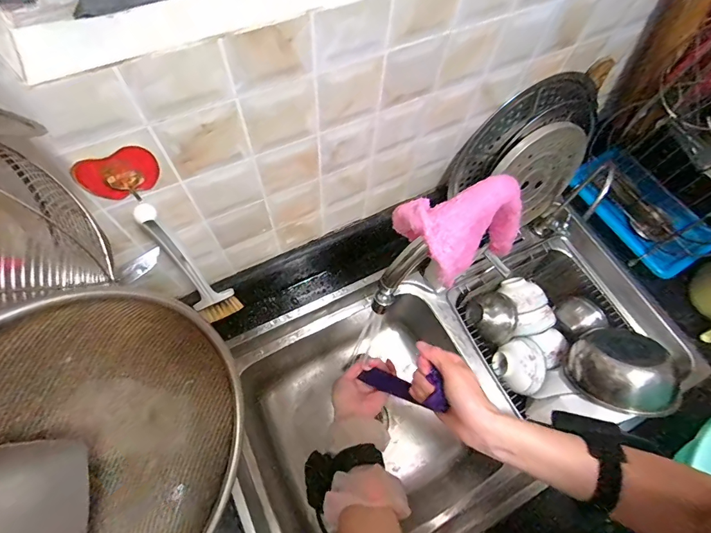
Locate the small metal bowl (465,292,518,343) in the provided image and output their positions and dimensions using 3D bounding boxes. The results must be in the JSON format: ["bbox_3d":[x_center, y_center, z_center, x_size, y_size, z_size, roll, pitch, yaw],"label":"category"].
[{"bbox_3d":[0.276,0.095,0.745,0.093,0.052,0.099,1,65,-2],"label":"small metal bowl"}]

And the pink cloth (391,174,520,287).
[{"bbox_3d":[0.110,-0.044,0.417,0.143,0.109,0.095,-34,71,-17],"label":"pink cloth"}]

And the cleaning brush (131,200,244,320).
[{"bbox_3d":[-0.189,0.009,0.436,0.051,0.210,0.048,38,69,14],"label":"cleaning brush"}]

